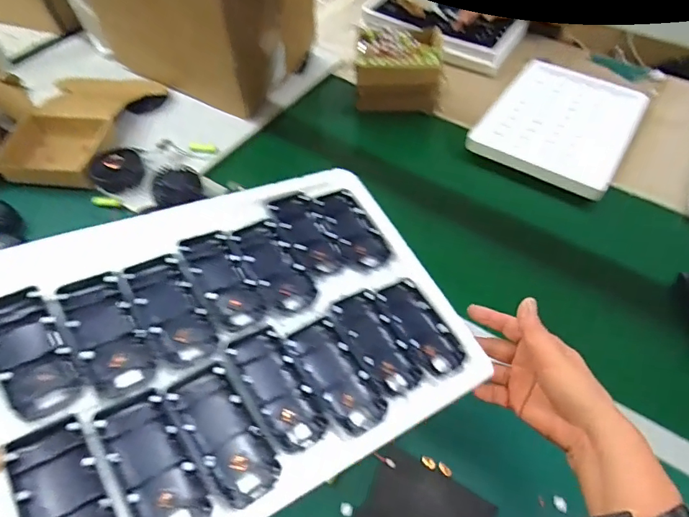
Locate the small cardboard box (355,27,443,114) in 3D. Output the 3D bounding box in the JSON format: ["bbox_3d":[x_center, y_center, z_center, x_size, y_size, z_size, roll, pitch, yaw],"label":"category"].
[{"bbox_3d":[0.107,-0.373,0.958,0.163,0.130,0.126,0,53,-1],"label":"small cardboard box"}]

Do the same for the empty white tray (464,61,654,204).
[{"bbox_3d":[0.422,-0.265,0.928,0.253,0.038,0.322,29,58,20],"label":"empty white tray"}]

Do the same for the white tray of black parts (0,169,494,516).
[{"bbox_3d":[-0.076,0.055,0.372,0.348,0.018,0.247,-21,66,-32],"label":"white tray of black parts"}]

